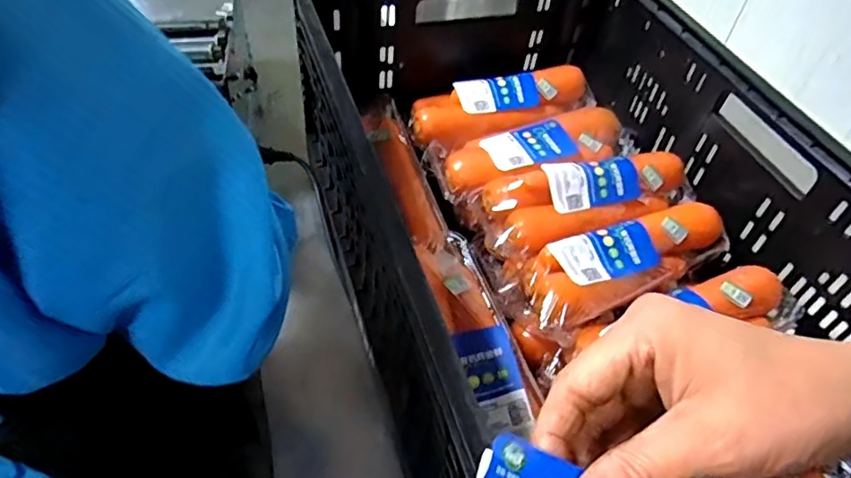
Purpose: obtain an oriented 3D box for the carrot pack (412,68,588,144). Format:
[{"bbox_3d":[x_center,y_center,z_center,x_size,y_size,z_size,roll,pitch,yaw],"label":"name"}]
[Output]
[{"bbox_3d":[0.092,-0.169,0.713,0.230,0.044,0.073,-15,52,-18],"label":"carrot pack"}]

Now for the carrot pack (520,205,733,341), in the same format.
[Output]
[{"bbox_3d":[0.185,0.021,0.563,0.224,0.064,0.094,-22,54,-23],"label":"carrot pack"}]

